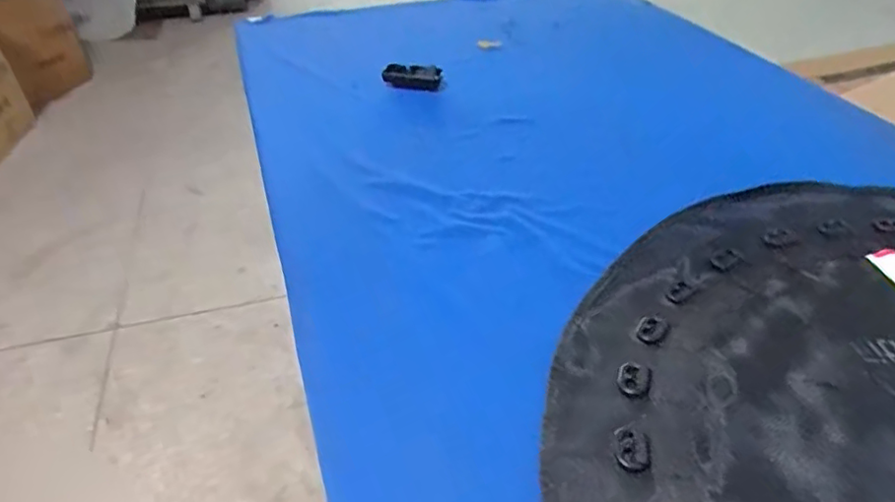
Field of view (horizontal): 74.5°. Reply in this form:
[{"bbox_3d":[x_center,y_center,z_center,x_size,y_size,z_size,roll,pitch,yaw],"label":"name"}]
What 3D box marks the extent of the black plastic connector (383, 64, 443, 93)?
[{"bbox_3d":[-0.067,-0.333,1.125,0.110,0.043,0.029,1,39,0],"label":"black plastic connector"}]

